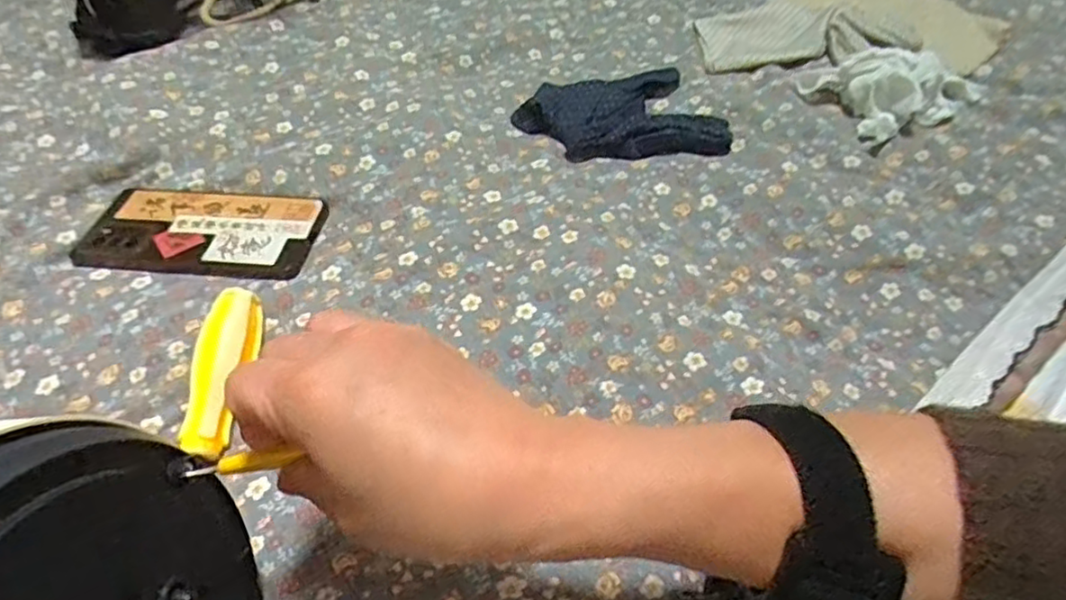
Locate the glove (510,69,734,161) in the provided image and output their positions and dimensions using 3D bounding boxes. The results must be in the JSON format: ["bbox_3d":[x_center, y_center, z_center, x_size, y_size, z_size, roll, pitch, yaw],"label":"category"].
[{"bbox_3d":[0.068,-0.145,0.518,0.152,0.019,0.101,-10,50,-7],"label":"glove"}]

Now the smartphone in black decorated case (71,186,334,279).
[{"bbox_3d":[-0.237,-0.053,0.465,0.166,0.009,0.084,5,50,6],"label":"smartphone in black decorated case"}]

